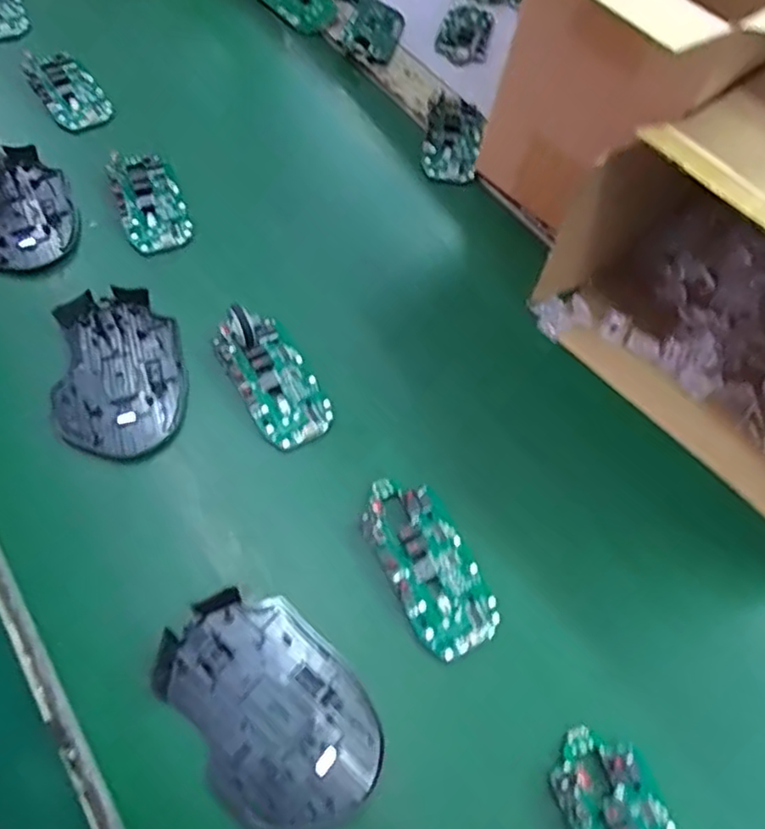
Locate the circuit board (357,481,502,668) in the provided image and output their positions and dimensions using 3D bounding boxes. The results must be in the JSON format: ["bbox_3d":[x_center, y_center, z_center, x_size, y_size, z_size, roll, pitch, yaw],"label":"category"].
[{"bbox_3d":[0.024,0.078,0.347,0.046,0.017,0.098,-24,66,-16],"label":"circuit board"}]

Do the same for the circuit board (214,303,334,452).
[{"bbox_3d":[-0.066,-0.024,0.390,0.044,0.017,0.090,-27,67,-17],"label":"circuit board"}]

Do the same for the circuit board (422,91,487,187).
[{"bbox_3d":[0.058,-0.223,0.522,0.046,0.013,0.088,8,61,0],"label":"circuit board"}]

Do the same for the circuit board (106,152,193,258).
[{"bbox_3d":[-0.167,-0.155,0.468,0.046,0.007,0.089,-19,65,-14],"label":"circuit board"}]

